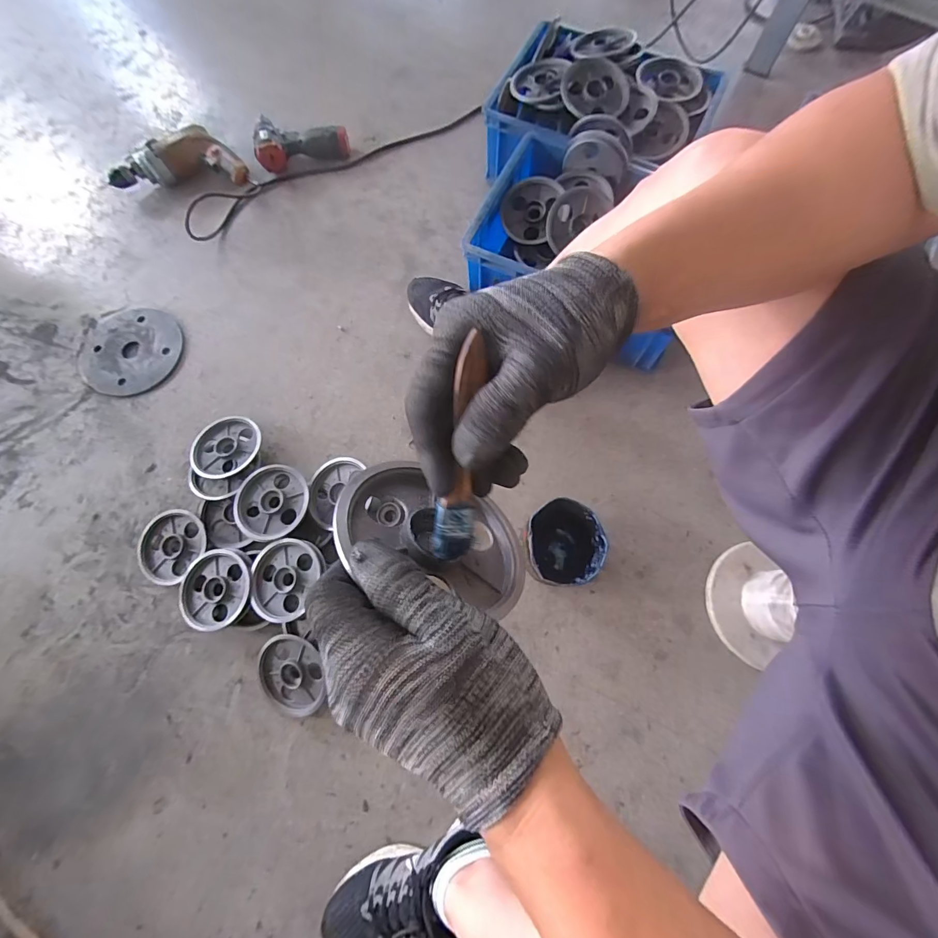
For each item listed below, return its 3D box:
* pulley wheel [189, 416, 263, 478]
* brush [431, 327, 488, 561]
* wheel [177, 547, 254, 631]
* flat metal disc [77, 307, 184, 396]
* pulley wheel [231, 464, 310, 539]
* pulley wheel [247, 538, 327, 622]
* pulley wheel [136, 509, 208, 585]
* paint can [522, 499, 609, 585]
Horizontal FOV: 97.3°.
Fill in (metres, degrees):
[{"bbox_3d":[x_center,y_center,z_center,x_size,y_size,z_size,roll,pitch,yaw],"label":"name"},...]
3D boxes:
[{"bbox_3d":[-0.437,-0.037,0.747,0.119,0.038,0.115,0,73,2],"label":"pulley wheel"},{"bbox_3d":[-0.004,-0.006,0.220,0.022,0.010,0.124,8,112,4],"label":"brush"},{"bbox_3d":[-0.412,0.196,0.677,0.126,0.041,0.123,-6,73,0],"label":"wheel"},{"bbox_3d":[-0.677,-0.239,0.824,0.204,0.009,0.189,0,73,2],"label":"flat metal disc"},{"bbox_3d":[-0.329,0.055,0.687,0.120,0.016,0.124,0,73,2],"label":"pulley wheel"},{"bbox_3d":[-0.292,0.168,0.644,0.112,0.034,0.126,27,76,8],"label":"pulley wheel"},{"bbox_3d":[-0.512,0.129,0.707,0.117,0.021,0.121,0,73,2],"label":"pulley wheel"},{"bbox_3d":[0.149,0.120,0.658,0.118,0.101,0.121,0,73,2],"label":"paint can"}]

